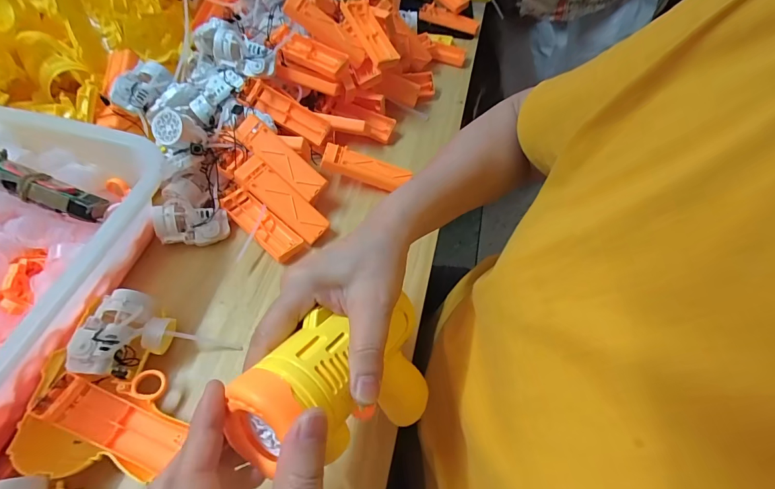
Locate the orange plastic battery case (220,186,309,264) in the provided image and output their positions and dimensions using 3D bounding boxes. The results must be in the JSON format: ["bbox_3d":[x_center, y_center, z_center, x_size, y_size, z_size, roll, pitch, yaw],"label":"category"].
[{"bbox_3d":[-0.134,-0.023,0.407,0.104,0.017,0.034,37,61,19],"label":"orange plastic battery case"}]

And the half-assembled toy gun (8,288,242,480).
[{"bbox_3d":[-0.204,0.113,0.299,0.130,0.041,0.132,18,56,7],"label":"half-assembled toy gun"}]

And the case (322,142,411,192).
[{"bbox_3d":[-0.025,-0.090,0.452,0.104,0.019,0.029,16,54,-15],"label":"case"}]

